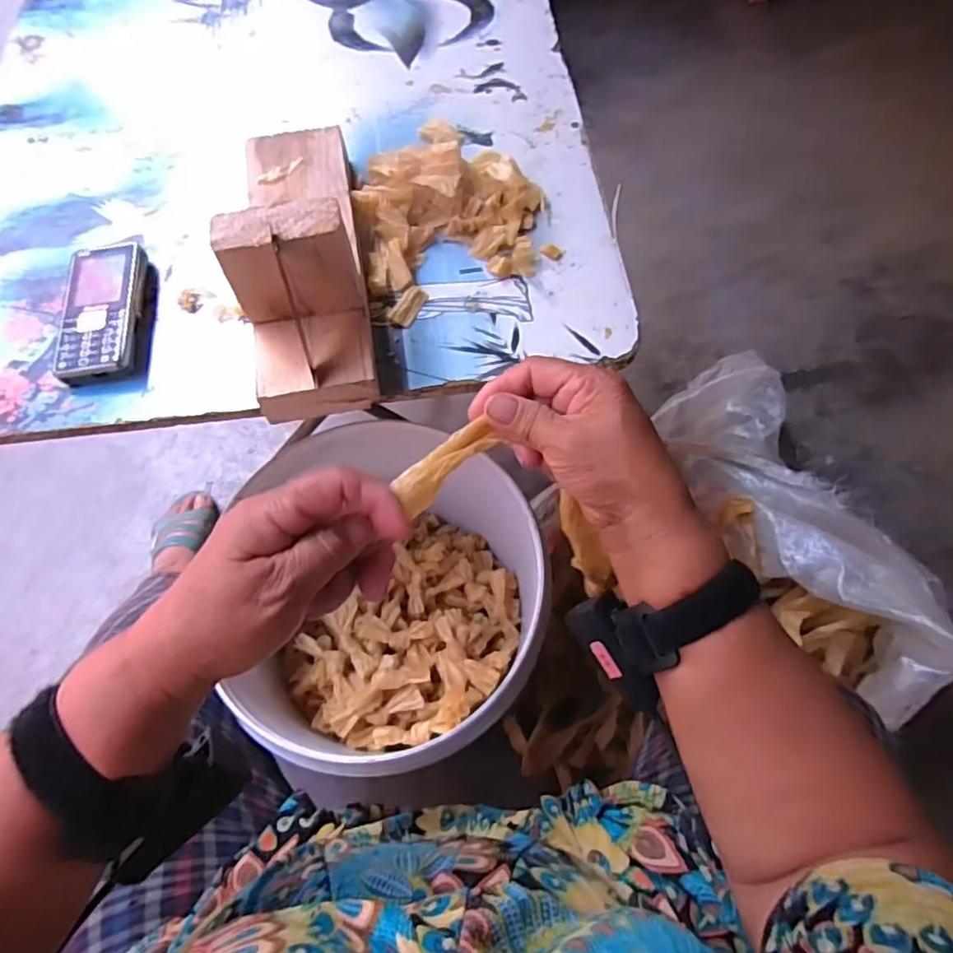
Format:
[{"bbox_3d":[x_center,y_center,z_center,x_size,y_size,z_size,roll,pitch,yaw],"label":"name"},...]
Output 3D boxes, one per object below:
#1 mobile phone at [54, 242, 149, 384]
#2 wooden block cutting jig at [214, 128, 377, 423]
[{"bbox_3d":[-0.300,-0.133,0.476,0.055,0.022,0.126,-8,65,-2],"label":"mobile phone"},{"bbox_3d":[-0.134,-0.186,0.443,0.081,0.104,0.265,-10,65,-2],"label":"wooden block cutting jig"}]

